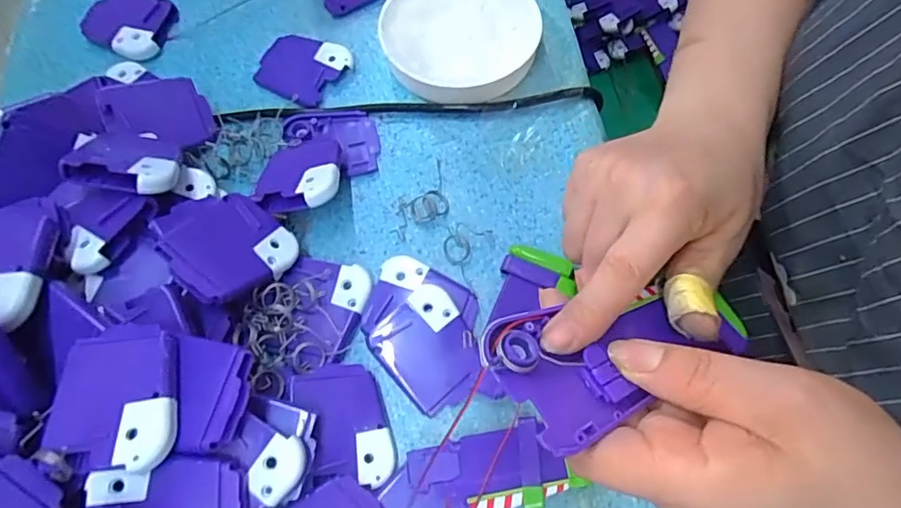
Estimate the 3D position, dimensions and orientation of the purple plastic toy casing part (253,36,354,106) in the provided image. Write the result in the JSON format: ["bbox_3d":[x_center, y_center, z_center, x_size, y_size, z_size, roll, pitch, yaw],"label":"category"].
[{"bbox_3d":[-0.105,-0.134,0.373,0.058,0.008,0.051,31,72,13],"label":"purple plastic toy casing part"}]

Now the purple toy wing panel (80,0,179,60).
[{"bbox_3d":[-0.239,-0.171,0.389,0.064,0.012,0.051,16,69,8],"label":"purple toy wing panel"}]

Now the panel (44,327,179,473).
[{"bbox_3d":[-0.143,0.060,0.224,0.051,0.009,0.061,-7,68,0],"label":"panel"}]

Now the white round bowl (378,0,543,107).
[{"bbox_3d":[0.006,-0.149,0.364,0.102,0.026,0.106,-1,68,1],"label":"white round bowl"}]

